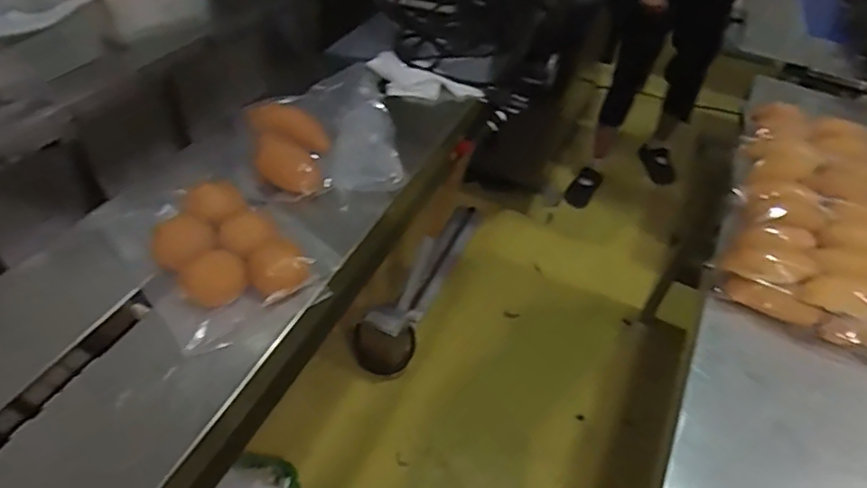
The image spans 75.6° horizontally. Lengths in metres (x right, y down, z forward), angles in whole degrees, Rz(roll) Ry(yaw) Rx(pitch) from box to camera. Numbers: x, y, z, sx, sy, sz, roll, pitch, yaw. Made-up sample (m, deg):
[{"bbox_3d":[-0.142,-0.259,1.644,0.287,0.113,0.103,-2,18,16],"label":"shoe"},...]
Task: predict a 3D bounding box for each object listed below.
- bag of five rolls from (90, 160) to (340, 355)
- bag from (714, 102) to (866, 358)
[{"bbox_3d":[-0.276,-0.008,0.727,0.218,0.062,0.271,-31,56,-31],"label":"bag of five rolls"},{"bbox_3d":[0.692,-0.055,0.891,0.392,0.052,0.577,26,48,18],"label":"bag"}]

